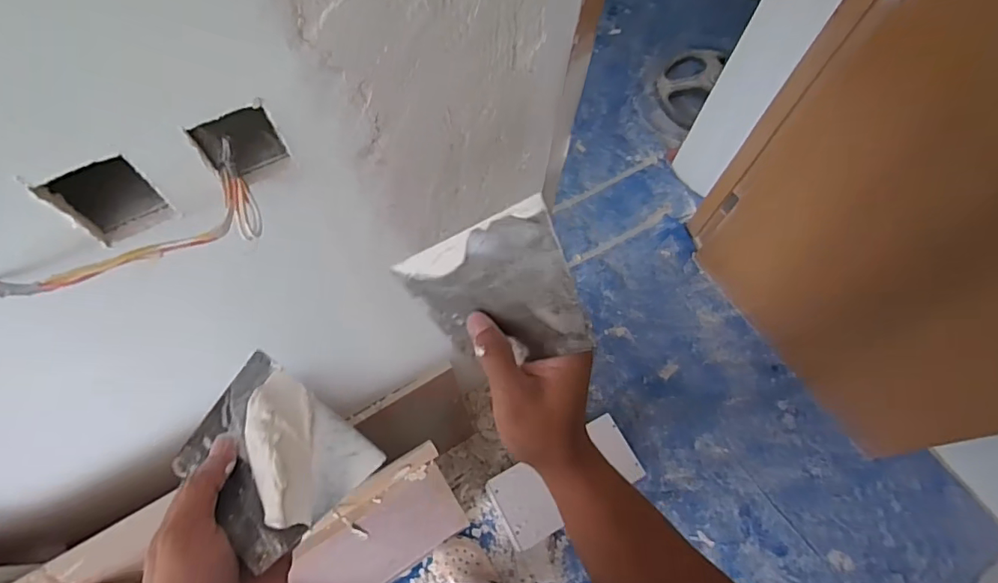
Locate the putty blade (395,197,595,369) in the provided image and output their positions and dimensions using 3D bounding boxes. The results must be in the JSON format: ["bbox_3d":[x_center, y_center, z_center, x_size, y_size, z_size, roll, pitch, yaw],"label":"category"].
[{"bbox_3d":[-0.001,0.004,0.327,0.096,0.131,0.005,58,45,-14],"label":"putty blade"}]

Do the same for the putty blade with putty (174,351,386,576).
[{"bbox_3d":[-0.156,0.104,0.331,0.141,0.022,0.092,27,68,31],"label":"putty blade with putty"}]

